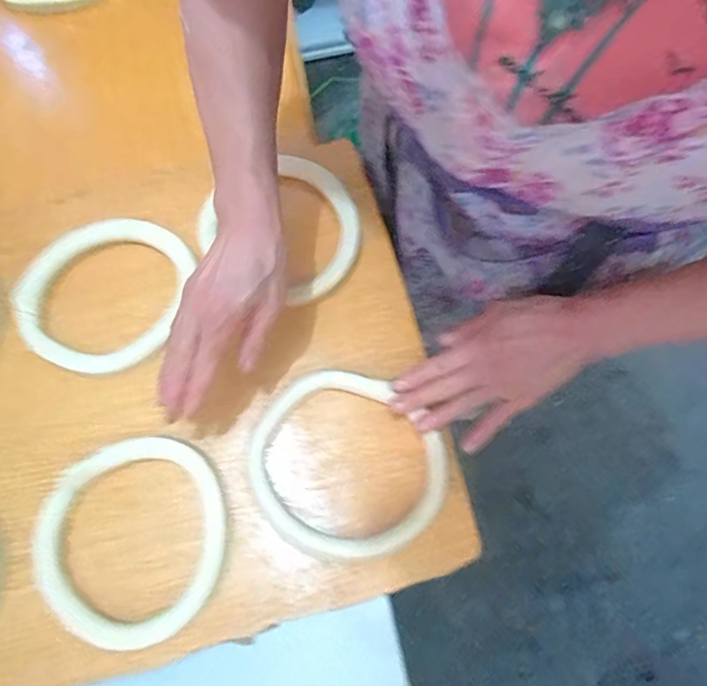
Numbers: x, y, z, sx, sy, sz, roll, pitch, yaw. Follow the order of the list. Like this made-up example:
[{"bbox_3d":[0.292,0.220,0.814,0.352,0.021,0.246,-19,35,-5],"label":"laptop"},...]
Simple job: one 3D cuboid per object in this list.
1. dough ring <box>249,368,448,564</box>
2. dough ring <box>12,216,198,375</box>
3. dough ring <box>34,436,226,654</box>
[{"bbox_3d":[-0.009,0.102,0.429,0.146,0.012,0.160,0,70,1],"label":"dough ring"},{"bbox_3d":[-0.241,-0.052,0.488,0.150,0.014,0.157,0,70,1],"label":"dough ring"},{"bbox_3d":[-0.179,0.157,0.412,0.145,0.016,0.158,-4,70,0],"label":"dough ring"}]

